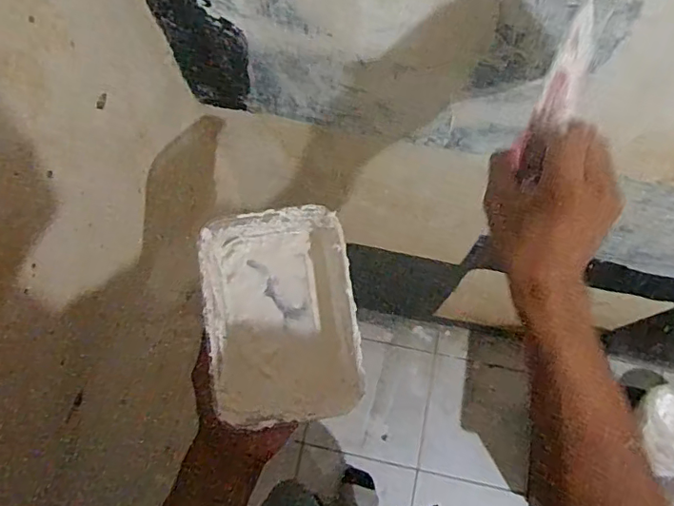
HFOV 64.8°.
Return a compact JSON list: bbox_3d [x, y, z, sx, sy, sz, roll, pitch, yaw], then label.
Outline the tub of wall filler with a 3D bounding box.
[{"bbox_3d":[-0.044,0.052,0.438,0.115,0.061,0.163,-7,71,-1],"label":"tub of wall filler"}]

